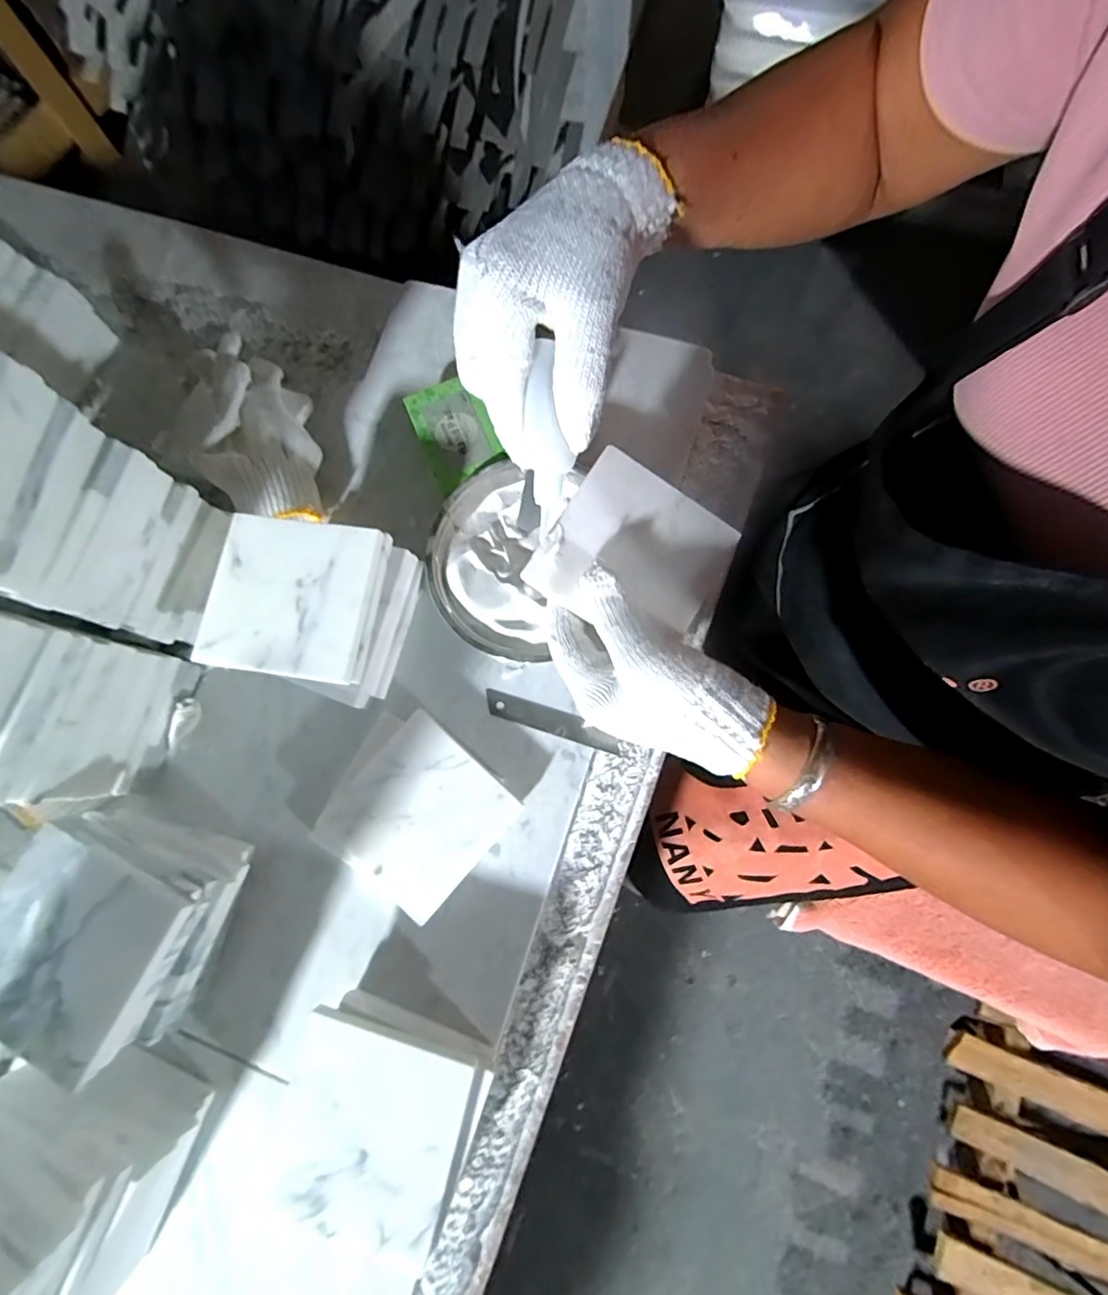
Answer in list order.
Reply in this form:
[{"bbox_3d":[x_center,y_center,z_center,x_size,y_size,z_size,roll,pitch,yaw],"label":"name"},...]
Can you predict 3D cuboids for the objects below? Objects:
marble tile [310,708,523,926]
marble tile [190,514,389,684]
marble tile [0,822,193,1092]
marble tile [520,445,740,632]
[{"bbox_3d":[-0.094,0.113,0.360,0.100,0.012,0.107,40,78,10],"label":"marble tile"},{"bbox_3d":[-0.165,-0.032,0.334,0.098,0.013,0.100,9,75,2],"label":"marble tile"},{"bbox_3d":[-0.263,0.163,0.284,0.101,0.008,0.095,25,78,9],"label":"marble tile"},{"bbox_3d":[0.049,-0.056,0.317,0.099,0.009,0.097,33,80,-3],"label":"marble tile"}]

